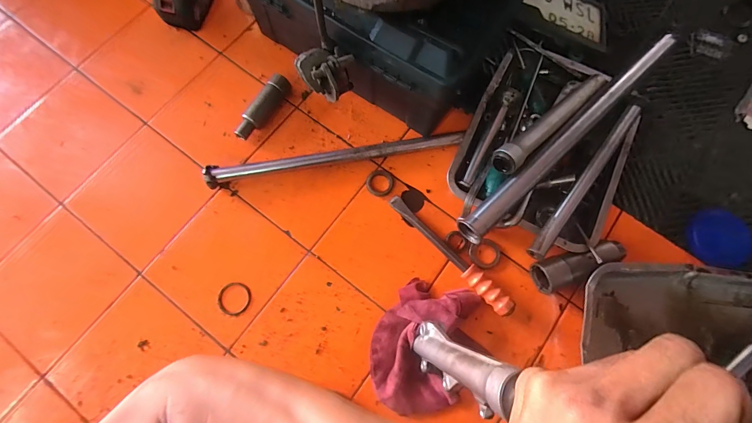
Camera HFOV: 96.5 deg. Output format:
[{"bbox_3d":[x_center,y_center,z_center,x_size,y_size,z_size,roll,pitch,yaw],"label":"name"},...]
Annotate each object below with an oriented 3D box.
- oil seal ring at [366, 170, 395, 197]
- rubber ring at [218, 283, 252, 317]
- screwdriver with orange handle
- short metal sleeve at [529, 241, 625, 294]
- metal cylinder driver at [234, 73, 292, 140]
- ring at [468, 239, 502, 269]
[{"bbox_3d":[0.008,-0.052,0.613,0.048,0.004,0.050,0,76,0],"label":"oil seal ring"},{"bbox_3d":[-0.235,0.146,0.559,0.052,0.004,0.053,3,70,-8],"label":"rubber ring"},{"bbox_3d":[0.120,0.069,0.560,0.028,0.033,0.260,-43,80,-10],"label":"screwdriver with orange handle"},{"bbox_3d":[0.336,0.085,0.552,0.147,0.055,0.051,-19,77,-5],"label":"short metal sleeve"},{"bbox_3d":[-0.212,-0.196,0.639,0.033,0.042,0.143,26,77,6],"label":"metal cylinder driver"},{"bbox_3d":[0.190,0.074,0.581,0.056,0.006,0.048,-21,77,-5],"label":"ring"}]

